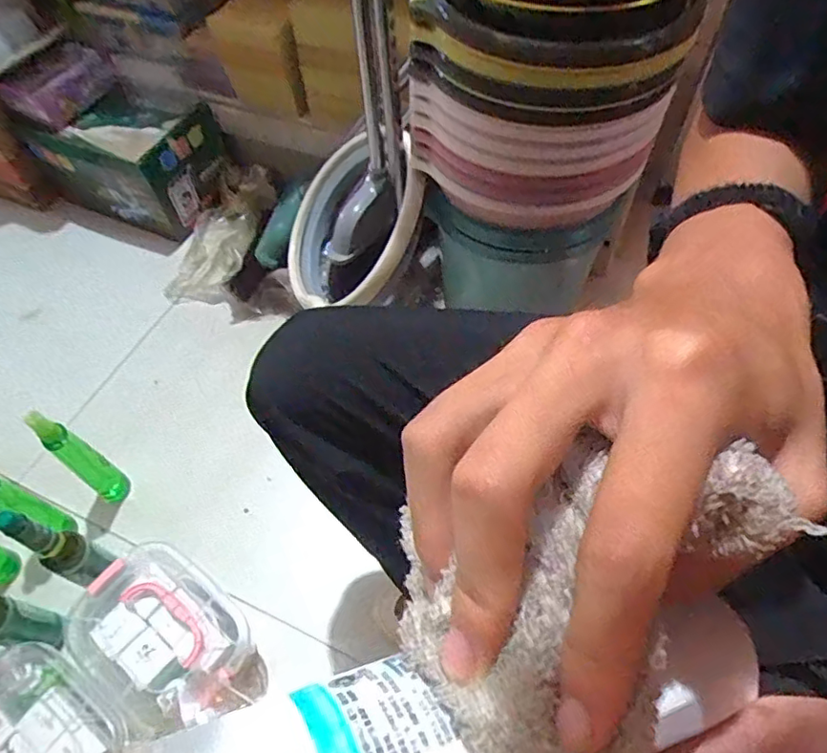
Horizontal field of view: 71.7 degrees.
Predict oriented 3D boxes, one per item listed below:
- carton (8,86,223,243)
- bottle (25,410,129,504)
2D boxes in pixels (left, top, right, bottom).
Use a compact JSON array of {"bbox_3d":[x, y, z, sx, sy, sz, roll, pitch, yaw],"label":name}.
[{"bbox_3d":[-0.533,-0.426,1.120,0.304,0.186,0.213,20,60,15],"label":"carton"},{"bbox_3d":[-0.439,0.111,0.759,0.032,0.215,0.040,29,63,20],"label":"bottle"}]

